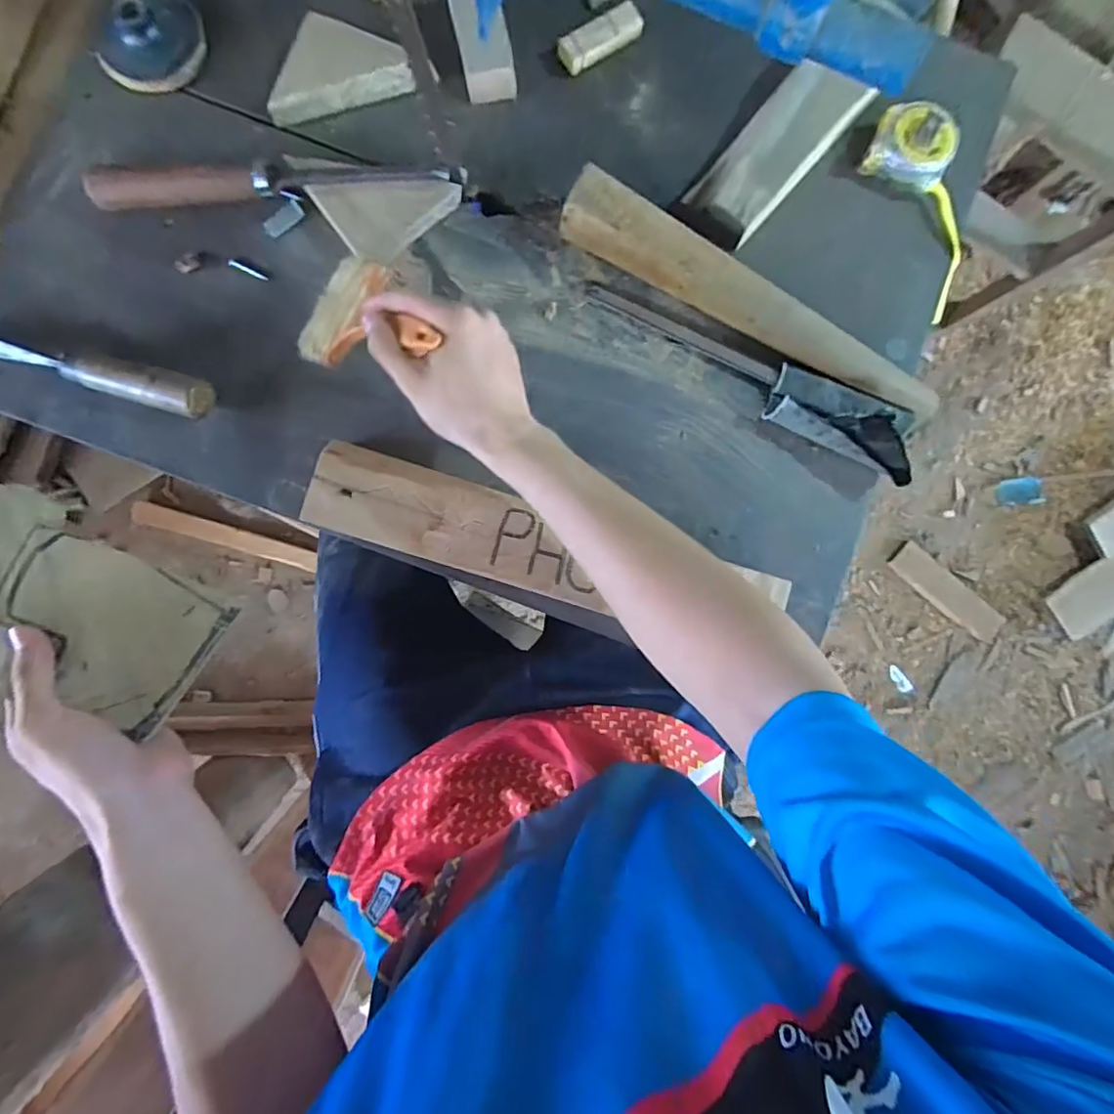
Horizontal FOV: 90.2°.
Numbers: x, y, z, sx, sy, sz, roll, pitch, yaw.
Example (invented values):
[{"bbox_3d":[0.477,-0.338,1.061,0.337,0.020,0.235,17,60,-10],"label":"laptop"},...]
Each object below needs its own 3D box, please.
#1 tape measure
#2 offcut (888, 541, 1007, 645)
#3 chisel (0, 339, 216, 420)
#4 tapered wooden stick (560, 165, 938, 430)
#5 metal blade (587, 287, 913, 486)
[{"bbox_3d":[0.345,-0.322,0.513,0.071,0.036,0.184,-29,103,-4],"label":"tape measure"},{"bbox_3d":[0.920,0.083,1.304,0.309,0.027,0.086,39,86,0],"label":"offcut"},{"bbox_3d":[-0.396,-0.157,0.454,0.218,0.024,0.031,15,86,-2],"label":"chisel"},{"bbox_3d":[0.170,-0.215,0.476,0.358,0.041,0.048,28,86,-1],"label":"tapered wooden stick"},{"bbox_3d":[0.170,-0.163,0.485,0.314,0.040,0.064,31,86,-1],"label":"metal blade"}]

